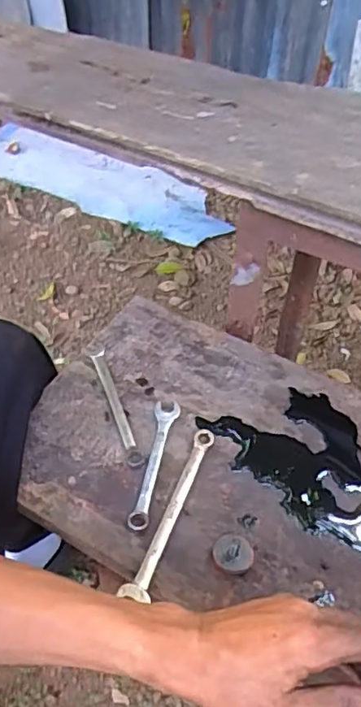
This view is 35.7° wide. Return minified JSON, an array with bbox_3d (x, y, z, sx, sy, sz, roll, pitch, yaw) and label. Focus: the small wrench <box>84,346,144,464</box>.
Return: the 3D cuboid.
[{"bbox_3d":[-0.068,0.050,0.580,0.017,0.012,0.153,-14,51,-15],"label":"small wrench"}]

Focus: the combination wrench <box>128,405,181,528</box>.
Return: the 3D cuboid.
[{"bbox_3d":[-0.025,0.102,0.537,0.024,0.007,0.140,10,49,5],"label":"combination wrench"}]

